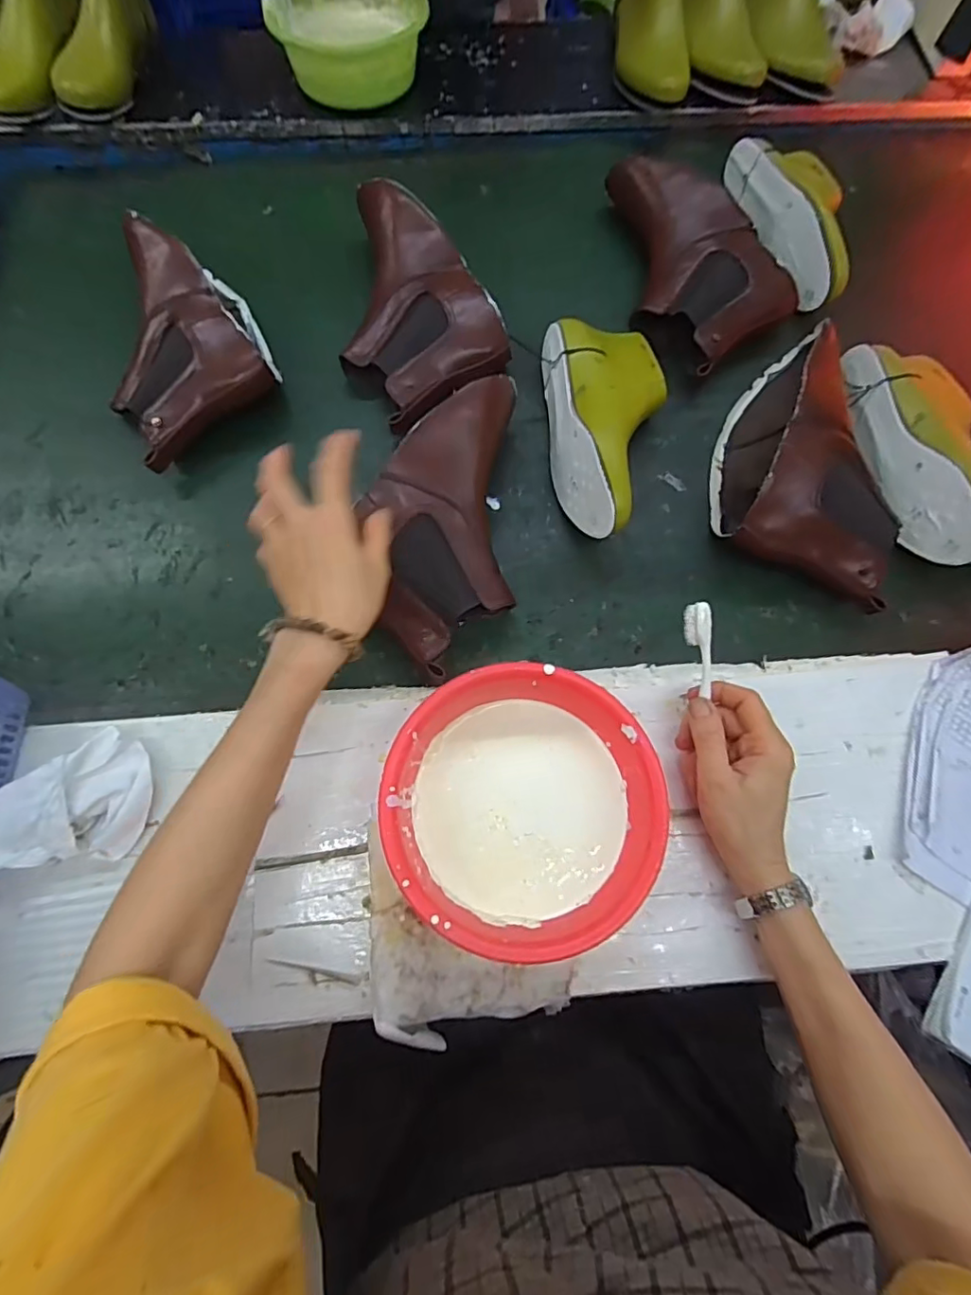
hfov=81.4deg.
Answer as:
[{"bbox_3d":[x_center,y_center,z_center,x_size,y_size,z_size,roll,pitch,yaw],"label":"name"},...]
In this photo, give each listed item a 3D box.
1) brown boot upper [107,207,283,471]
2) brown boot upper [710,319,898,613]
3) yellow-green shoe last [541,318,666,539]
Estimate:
[{"bbox_3d":[-0.320,-0.316,0.593,0.164,0.093,0.241,-27,75,-9],"label":"brown boot upper"},{"bbox_3d":[0.320,-0.191,0.550,0.159,0.095,0.287,12,72,3],"label":"brown boot upper"},{"bbox_3d":[0.124,-0.215,0.556,0.112,0.074,0.237,-2,72,-2],"label":"yellow-green shoe last"}]

